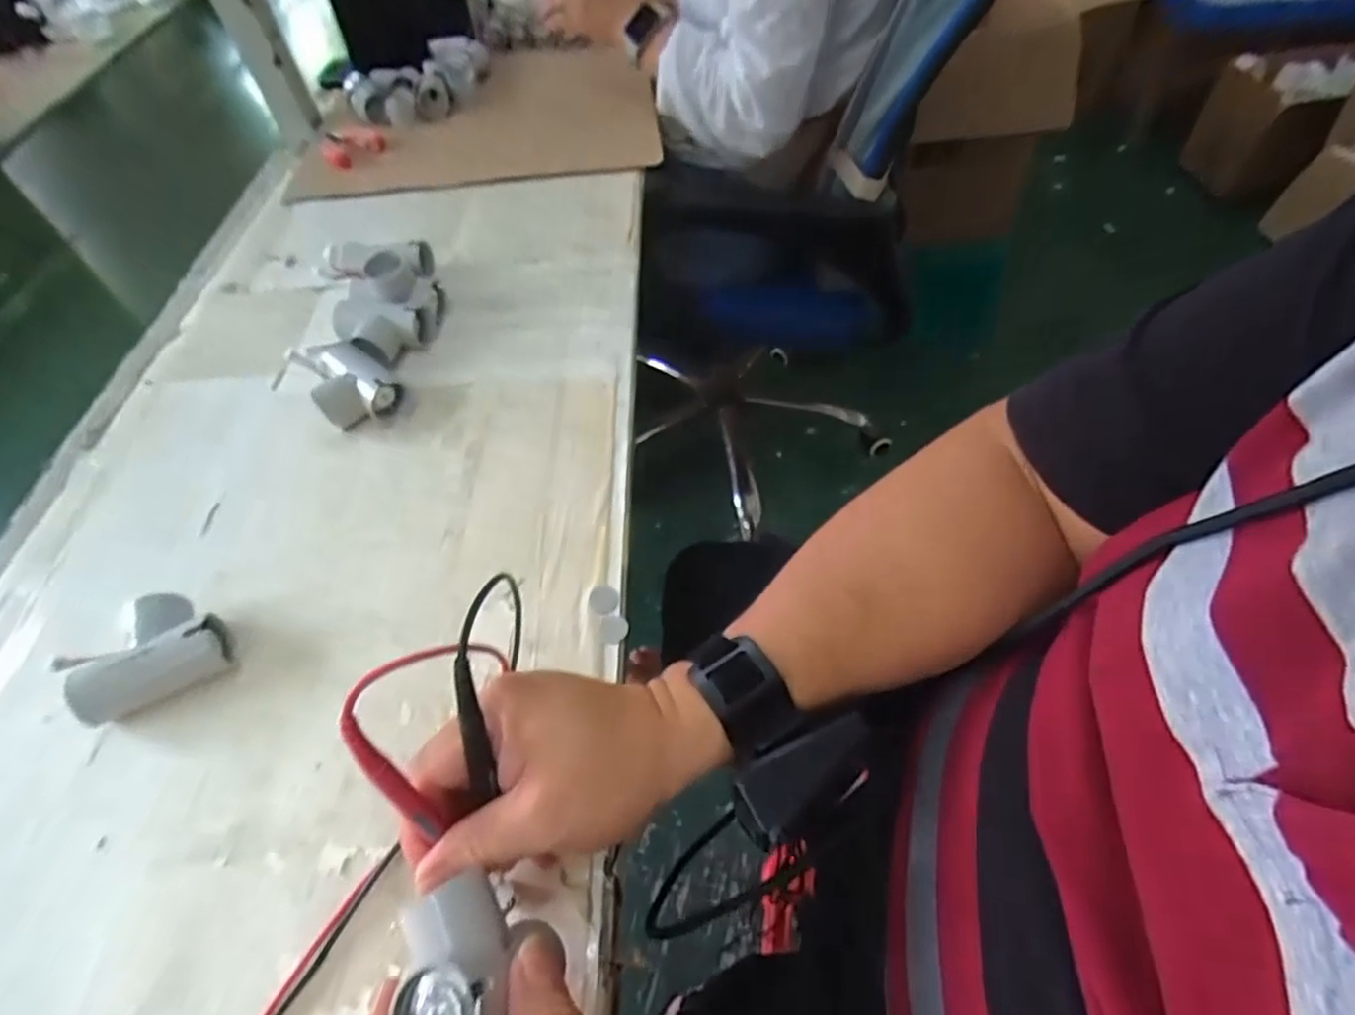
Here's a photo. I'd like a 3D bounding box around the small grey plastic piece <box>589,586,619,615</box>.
[{"bbox_3d":[-0.046,0.057,0.418,0.017,0.005,0.019,-15,53,-7],"label":"small grey plastic piece"}]

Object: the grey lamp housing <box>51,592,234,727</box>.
[{"bbox_3d":[-0.310,0.086,0.393,0.084,0.035,0.051,-28,56,-16],"label":"grey lamp housing"}]

